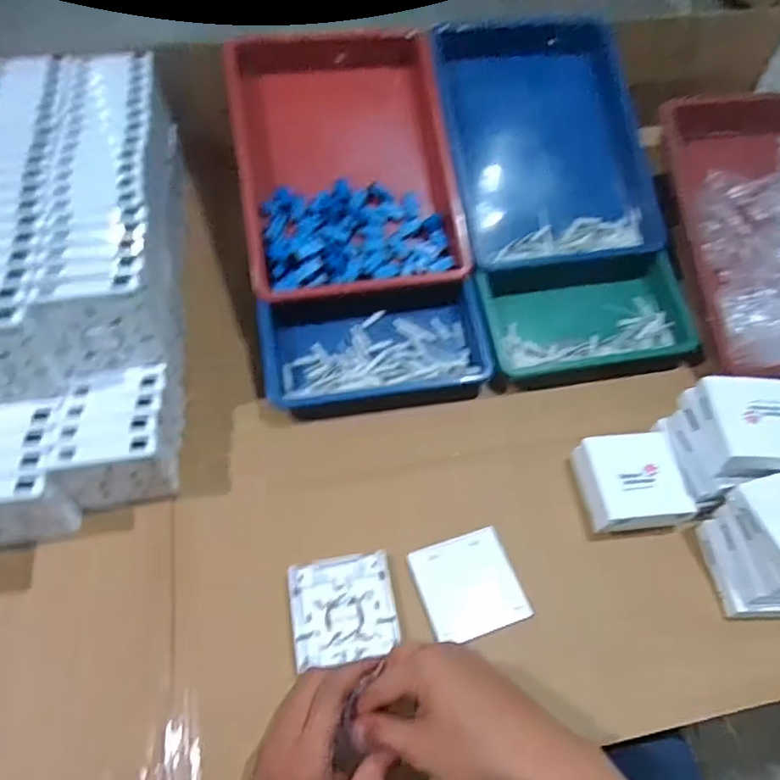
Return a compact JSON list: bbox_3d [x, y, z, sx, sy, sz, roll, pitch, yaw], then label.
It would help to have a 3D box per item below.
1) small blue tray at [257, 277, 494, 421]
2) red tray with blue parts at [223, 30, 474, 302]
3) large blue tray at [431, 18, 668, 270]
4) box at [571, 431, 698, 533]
[{"bbox_3d":[-0.017,-0.046,0.652,0.240,0.060,0.132,-6,57,-8],"label":"small blue tray"},{"bbox_3d":[-0.054,-0.276,0.681,0.239,0.054,0.340,-8,81,-9],"label":"red tray with blue parts"},{"bbox_3d":[0.184,-0.302,0.714,0.239,0.065,0.312,-8,89,-10],"label":"large blue tray"},{"bbox_3d":[0.235,0.091,0.574,0.086,0.041,0.094,-5,57,-7],"label":"box"}]

